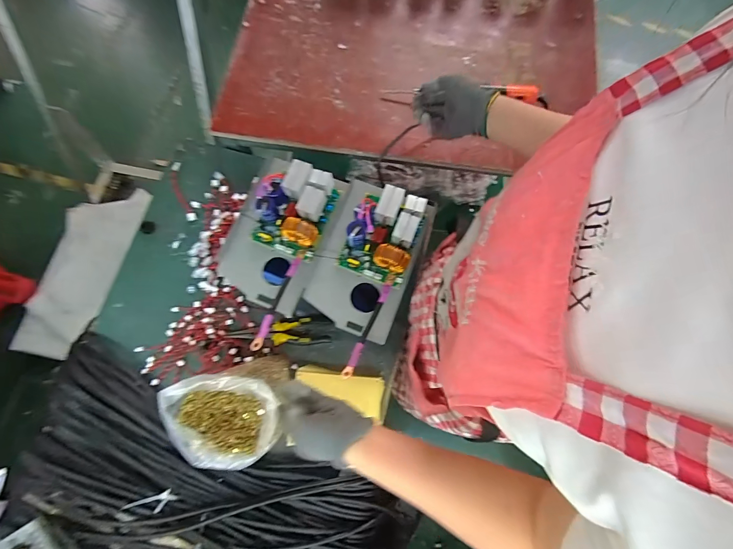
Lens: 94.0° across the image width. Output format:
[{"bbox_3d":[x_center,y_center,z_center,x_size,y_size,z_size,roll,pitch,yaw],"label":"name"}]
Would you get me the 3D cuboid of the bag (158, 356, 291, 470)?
[{"bbox_3d":[-0.217,0.223,0.561,0.163,0.138,0.141,-17,78,-3],"label":"bag"}]

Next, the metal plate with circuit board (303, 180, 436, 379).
[{"bbox_3d":[-0.002,-0.031,0.597,0.170,0.091,0.294,21,76,6],"label":"metal plate with circuit board"}]

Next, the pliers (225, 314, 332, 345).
[{"bbox_3d":[-0.171,0.113,0.668,0.198,0.015,0.058,-5,75,-1],"label":"pliers"}]

